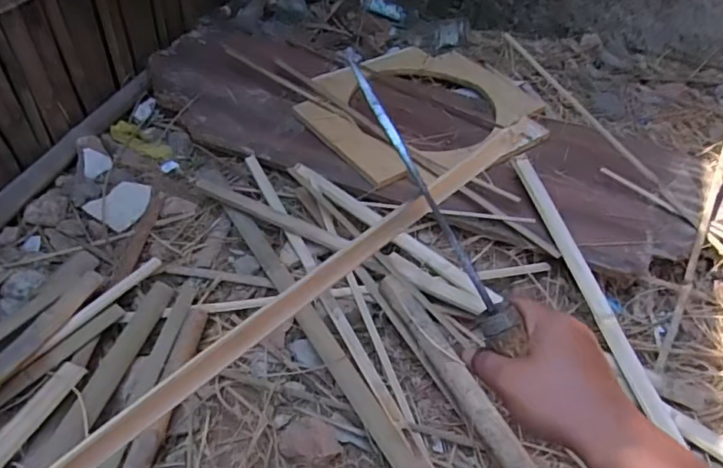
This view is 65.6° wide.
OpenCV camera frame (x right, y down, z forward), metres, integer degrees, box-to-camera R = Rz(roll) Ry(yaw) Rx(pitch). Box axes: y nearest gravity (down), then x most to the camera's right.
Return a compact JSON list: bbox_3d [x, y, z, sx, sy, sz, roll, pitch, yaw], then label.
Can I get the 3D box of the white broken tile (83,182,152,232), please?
[{"bbox_3d":[-0.448,-0.058,1.053,0.092,0.014,0.105,26,52,17],"label":"white broken tile"}]

